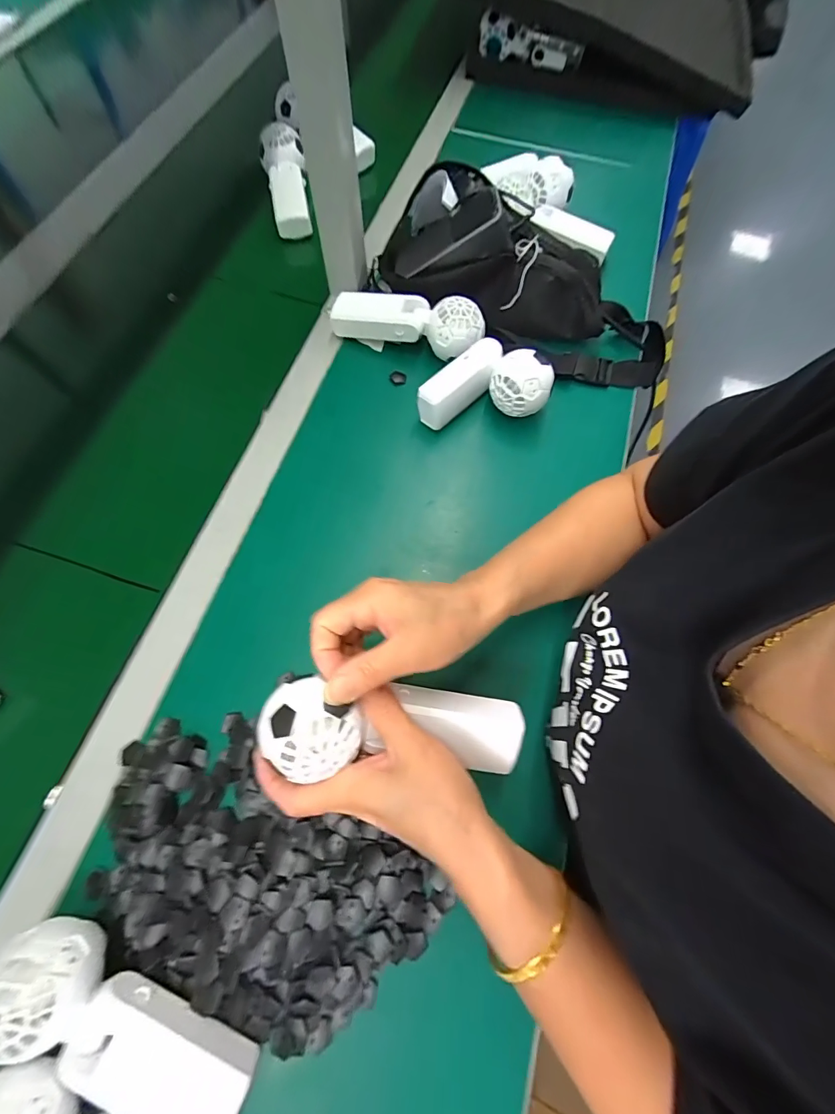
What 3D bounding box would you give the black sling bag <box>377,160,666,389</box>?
[{"bbox_3d":[0.123,-0.316,0.463,0.345,0.099,0.160,24,70,8],"label":"black sling bag"}]

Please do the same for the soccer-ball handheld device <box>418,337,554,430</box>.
[{"bbox_3d":[0.066,-0.185,0.432,0.130,0.053,0.075,-5,69,-3],"label":"soccer-ball handheld device"}]

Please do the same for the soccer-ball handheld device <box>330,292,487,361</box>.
[{"bbox_3d":[-0.011,-0.261,0.464,0.174,0.058,0.049,14,69,5],"label":"soccer-ball handheld device"}]

